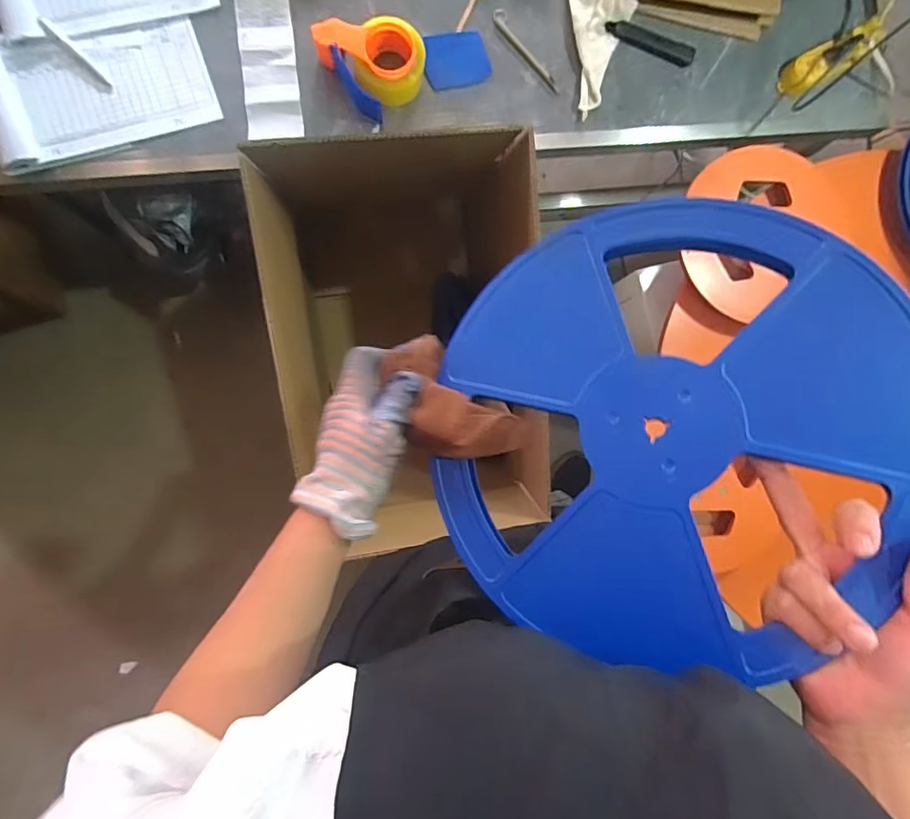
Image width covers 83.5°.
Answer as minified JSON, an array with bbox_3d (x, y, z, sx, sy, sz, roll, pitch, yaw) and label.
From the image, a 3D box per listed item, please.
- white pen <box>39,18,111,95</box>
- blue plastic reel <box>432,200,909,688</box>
[{"bbox_3d":[-0.579,-0.541,0.780,0.139,0.010,0.019,45,86,-3],"label":"white pen"},{"bbox_3d":[0.137,0.008,0.342,0.301,0.019,0.297,-4,78,19],"label":"blue plastic reel"}]

